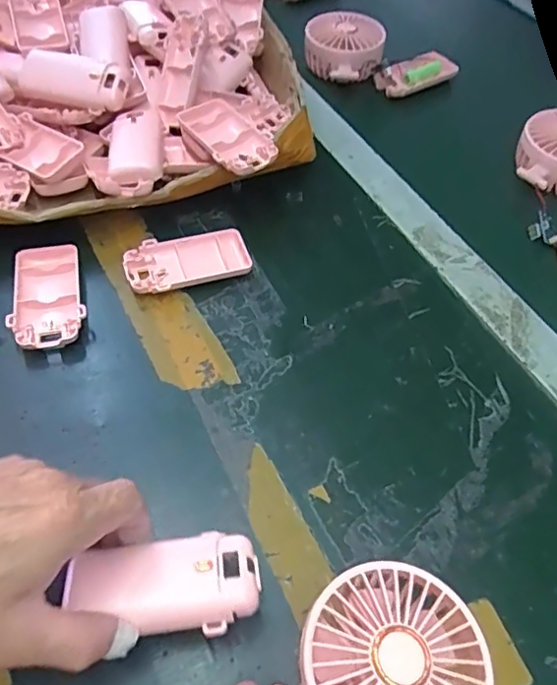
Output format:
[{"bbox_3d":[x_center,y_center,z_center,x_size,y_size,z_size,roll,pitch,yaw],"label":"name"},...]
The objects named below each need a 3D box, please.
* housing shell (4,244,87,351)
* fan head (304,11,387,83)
[{"bbox_3d":[-0.170,-0.034,0.417,0.048,0.019,0.092,-11,55,-12],"label":"housing shell"},{"bbox_3d":[0.072,-0.323,0.625,0.084,0.043,0.085,7,53,2],"label":"fan head"}]

